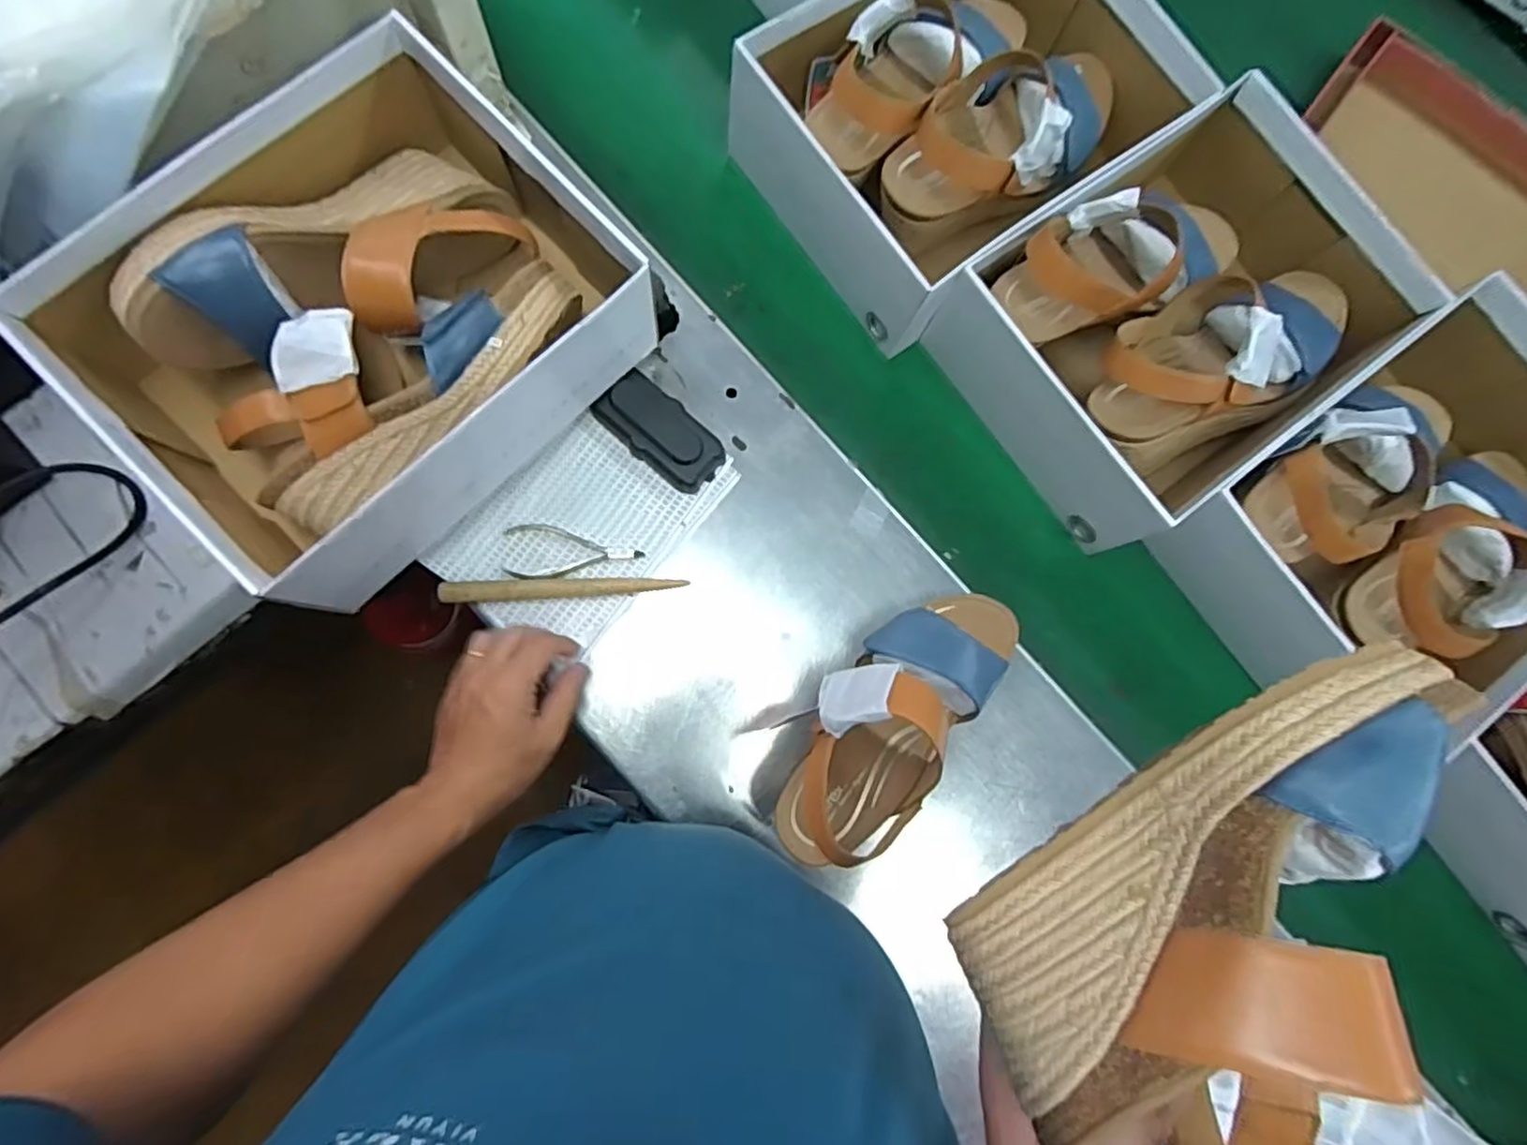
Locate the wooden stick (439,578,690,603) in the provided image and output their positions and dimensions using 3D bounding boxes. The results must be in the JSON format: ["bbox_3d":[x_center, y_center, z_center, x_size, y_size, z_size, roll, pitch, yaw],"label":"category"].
[{"bbox_3d":[-0.147,0.012,0.518,0.172,0.018,0.015,-3,84,-7],"label":"wooden stick"}]

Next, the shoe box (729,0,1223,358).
[{"bbox_3d":[0.174,-0.378,0.570,0.349,0.127,0.240,-36,89,-9],"label":"shoe box"}]

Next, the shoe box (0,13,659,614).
[{"bbox_3d":[-0.260,-0.162,0.471,0.236,0.125,0.294,44,81,-1],"label":"shoe box"}]

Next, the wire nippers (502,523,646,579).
[{"bbox_3d":[-0.142,-0.014,0.523,0.102,0.010,0.043,5,83,-6],"label":"wire nippers"}]

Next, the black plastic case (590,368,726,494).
[{"bbox_3d":[-0.079,-0.109,0.541,0.099,0.024,0.051,40,81,-1],"label":"black plastic case"}]

